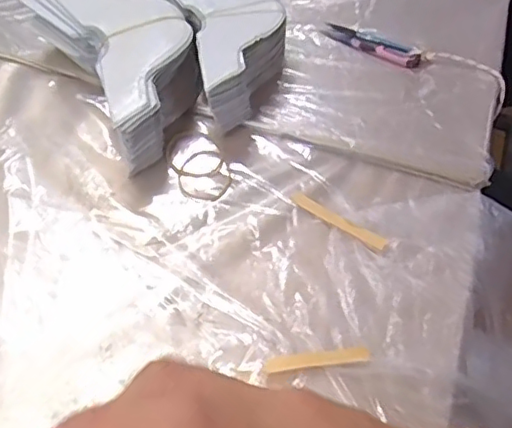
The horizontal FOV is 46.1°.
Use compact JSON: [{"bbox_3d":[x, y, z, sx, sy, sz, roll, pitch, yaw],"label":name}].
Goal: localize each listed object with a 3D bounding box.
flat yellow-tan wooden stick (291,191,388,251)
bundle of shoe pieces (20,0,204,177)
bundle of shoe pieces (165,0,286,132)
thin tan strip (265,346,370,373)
[{"bbox_3d":[0.065,0.004,0.474,0.082,0.004,0.013,30,61,17],"label":"flat yellow-tan wooden stick"},{"bbox_3d":[-0.107,-0.132,0.520,0.102,0.062,0.182,-30,62,-20],"label":"bundle of shoe pieces"},{"bbox_3d":[-0.024,-0.161,0.544,0.099,0.059,0.172,-18,59,-13],"label":"bundle of shoe pieces"},{"bbox_3d":[0.042,0.099,0.412,0.071,0.004,0.012,-6,44,-6],"label":"thin tan strip"}]

